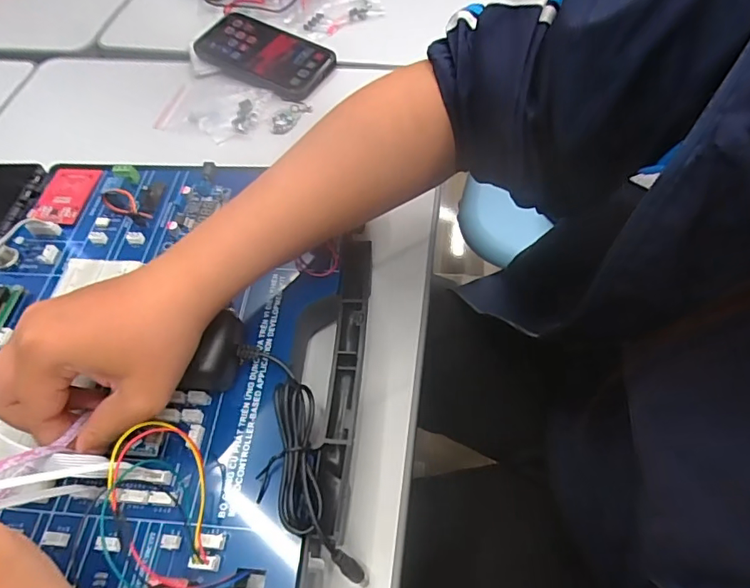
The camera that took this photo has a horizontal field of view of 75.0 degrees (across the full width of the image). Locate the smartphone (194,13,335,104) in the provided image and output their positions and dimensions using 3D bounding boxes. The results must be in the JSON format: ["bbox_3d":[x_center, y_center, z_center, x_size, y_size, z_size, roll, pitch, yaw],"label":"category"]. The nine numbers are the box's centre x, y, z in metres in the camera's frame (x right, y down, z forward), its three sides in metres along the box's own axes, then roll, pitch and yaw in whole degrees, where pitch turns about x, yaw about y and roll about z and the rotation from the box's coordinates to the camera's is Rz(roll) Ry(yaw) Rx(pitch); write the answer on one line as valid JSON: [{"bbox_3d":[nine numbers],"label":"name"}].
[{"bbox_3d":[-0.130,-0.275,0.557,0.178,0.016,0.078,32,77,14],"label":"smartphone"}]

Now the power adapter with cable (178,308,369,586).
[{"bbox_3d":[-0.055,0.078,0.283,0.055,0.036,0.168,-37,62,-18],"label":"power adapter with cable"}]

